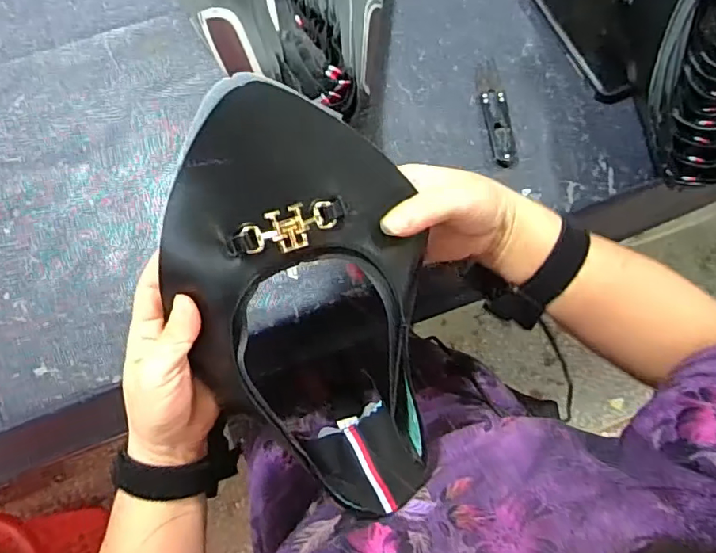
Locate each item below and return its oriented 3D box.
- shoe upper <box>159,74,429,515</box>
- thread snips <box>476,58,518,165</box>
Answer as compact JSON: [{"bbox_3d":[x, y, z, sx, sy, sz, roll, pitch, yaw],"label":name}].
[{"bbox_3d":[-0.026,0.029,0.314,0.135,0.053,0.271,-17,114,-4],"label":"shoe upper"},{"bbox_3d":[0.117,-0.141,0.457,0.022,0.009,0.102,-7,77,-2],"label":"thread snips"}]

